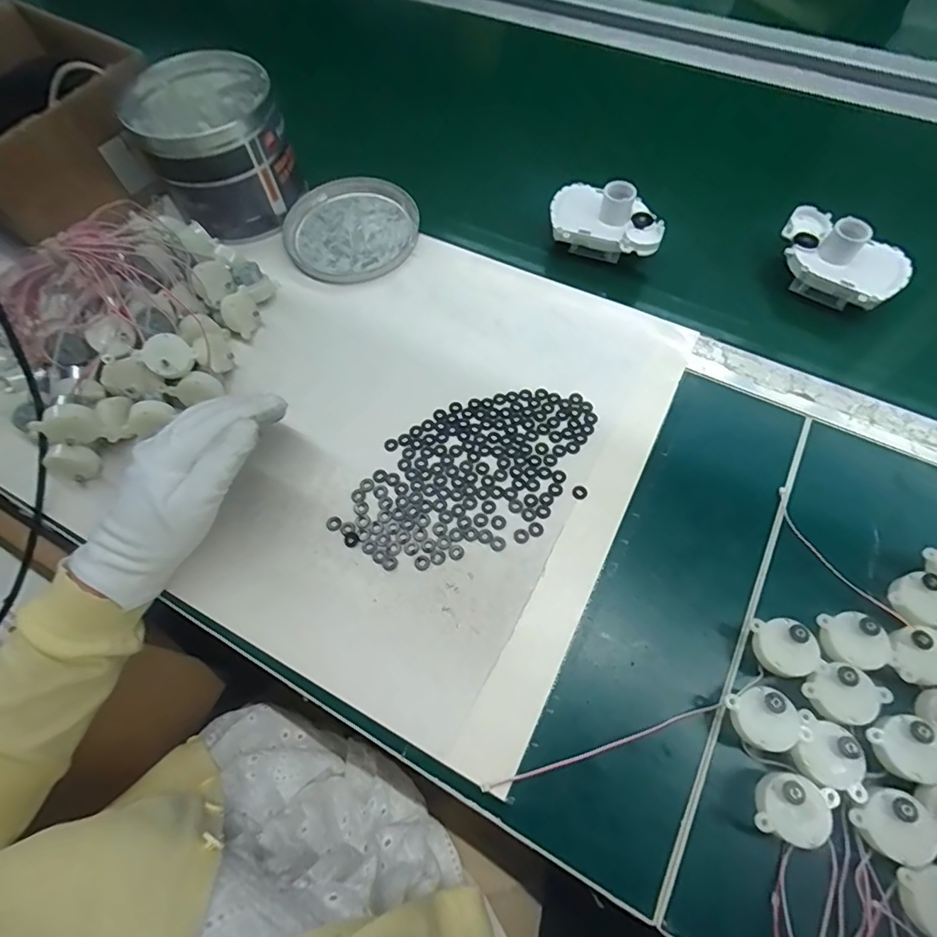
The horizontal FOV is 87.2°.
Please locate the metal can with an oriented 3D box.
[{"bbox_3d":[-0.241,-0.314,0.484,0.128,0.105,0.140,-1,65,3],"label":"metal can"}]

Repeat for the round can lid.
[{"bbox_3d":[-0.117,-0.244,0.495,0.129,0.016,0.139,-1,65,3],"label":"round can lid"}]

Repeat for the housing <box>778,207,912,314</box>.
[{"bbox_3d":[0.315,-0.179,0.422,0.106,0.060,0.058,41,73,19],"label":"housing"}]

